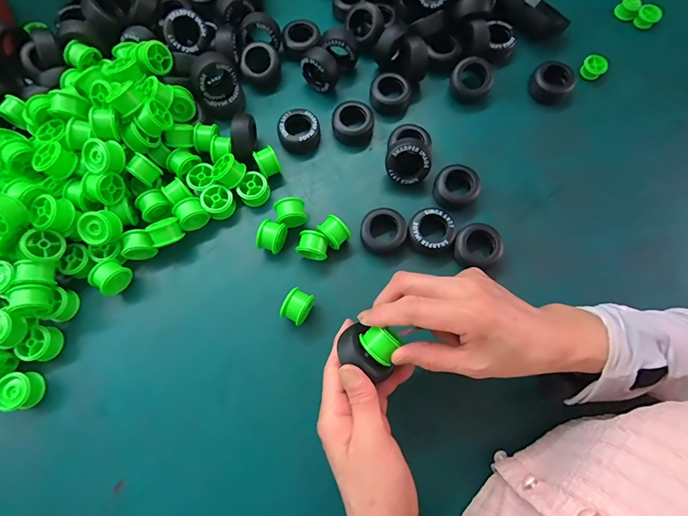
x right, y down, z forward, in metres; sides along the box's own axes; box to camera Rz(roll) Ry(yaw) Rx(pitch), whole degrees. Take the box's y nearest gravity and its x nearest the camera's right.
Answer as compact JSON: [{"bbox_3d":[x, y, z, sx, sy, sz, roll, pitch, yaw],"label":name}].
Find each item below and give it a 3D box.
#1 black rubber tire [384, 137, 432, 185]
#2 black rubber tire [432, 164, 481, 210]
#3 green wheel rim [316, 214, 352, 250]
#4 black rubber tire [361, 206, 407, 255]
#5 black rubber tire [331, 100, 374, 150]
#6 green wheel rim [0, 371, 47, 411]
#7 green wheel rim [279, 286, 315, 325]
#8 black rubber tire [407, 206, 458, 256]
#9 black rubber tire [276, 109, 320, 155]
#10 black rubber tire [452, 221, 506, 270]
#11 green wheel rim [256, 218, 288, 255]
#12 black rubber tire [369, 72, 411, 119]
[{"bbox_3d":[0.072,-0.108,0.408,0.048,0.045,0.024,23,35,-6],"label":"black rubber tire"},{"bbox_3d":[0.127,-0.080,0.418,0.048,0.029,0.045,0,74,1],"label":"black rubber tire"},{"bbox_3d":[-0.011,-0.025,0.393,0.025,0.036,0.030,-44,78,-11],"label":"green wheel rim"},{"bbox_3d":[0.041,-0.027,0.400,0.047,0.026,0.053,39,78,11],"label":"black rubber tire"},{"bbox_3d":[0.011,-0.162,0.439,0.049,0.020,0.048,8,74,3],"label":"black rubber tire"},{"bbox_3d":[-0.311,0.128,0.351,0.034,0.024,0.033,-5,74,-1],"label":"green wheel rim"},{"bbox_3d":[-0.047,0.050,0.372,0.027,0.029,0.032,25,76,8],"label":"green wheel rim"},{"bbox_3d":[0.095,-0.027,0.398,0.051,0.027,0.048,0,74,1],"label":"black rubber tire"},{"bbox_3d":[-0.054,-0.152,0.434,0.044,0.024,0.044,0,76,-1],"label":"black rubber tire"},{"bbox_3d":[0.144,-0.011,0.398,0.052,0.031,0.046,-19,75,-5],"label":"black rubber tire"},{"bbox_3d":[-0.077,-0.022,0.394,0.027,0.028,0.033,18,75,6],"label":"green wheel rim"},{"bbox_3d":[0.057,-0.201,0.450,0.049,0.020,0.045,14,75,5],"label":"black rubber tire"}]

